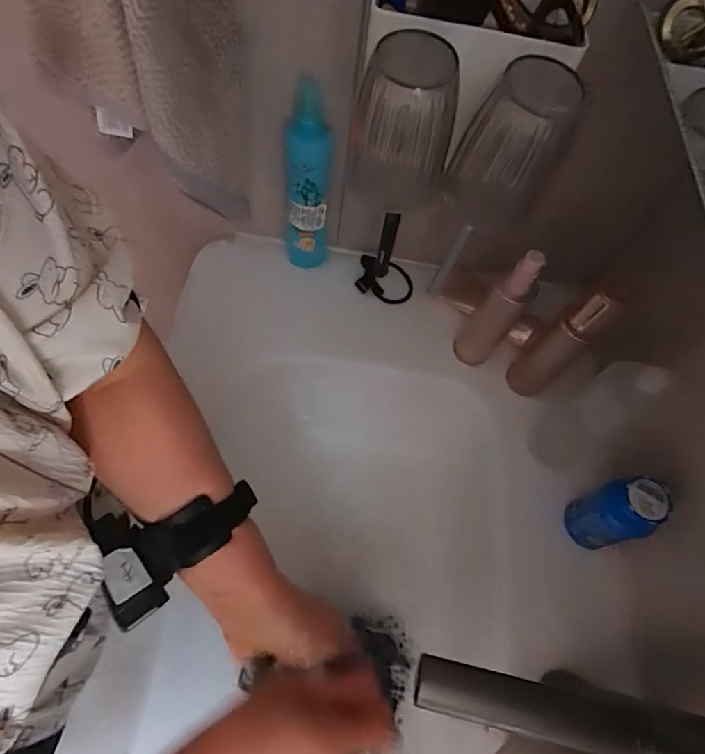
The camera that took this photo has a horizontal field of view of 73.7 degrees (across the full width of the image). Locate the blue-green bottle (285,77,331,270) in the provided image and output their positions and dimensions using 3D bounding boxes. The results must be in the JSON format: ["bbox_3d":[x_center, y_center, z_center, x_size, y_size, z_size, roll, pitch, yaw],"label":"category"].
[{"bbox_3d":[-0.047,-0.193,0.488,0.047,0.197,0.044,3,64,-5],"label":"blue-green bottle"}]

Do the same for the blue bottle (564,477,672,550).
[{"bbox_3d":[0.229,0.121,0.413,0.043,0.112,0.048,-6,65,-10],"label":"blue bottle"}]

